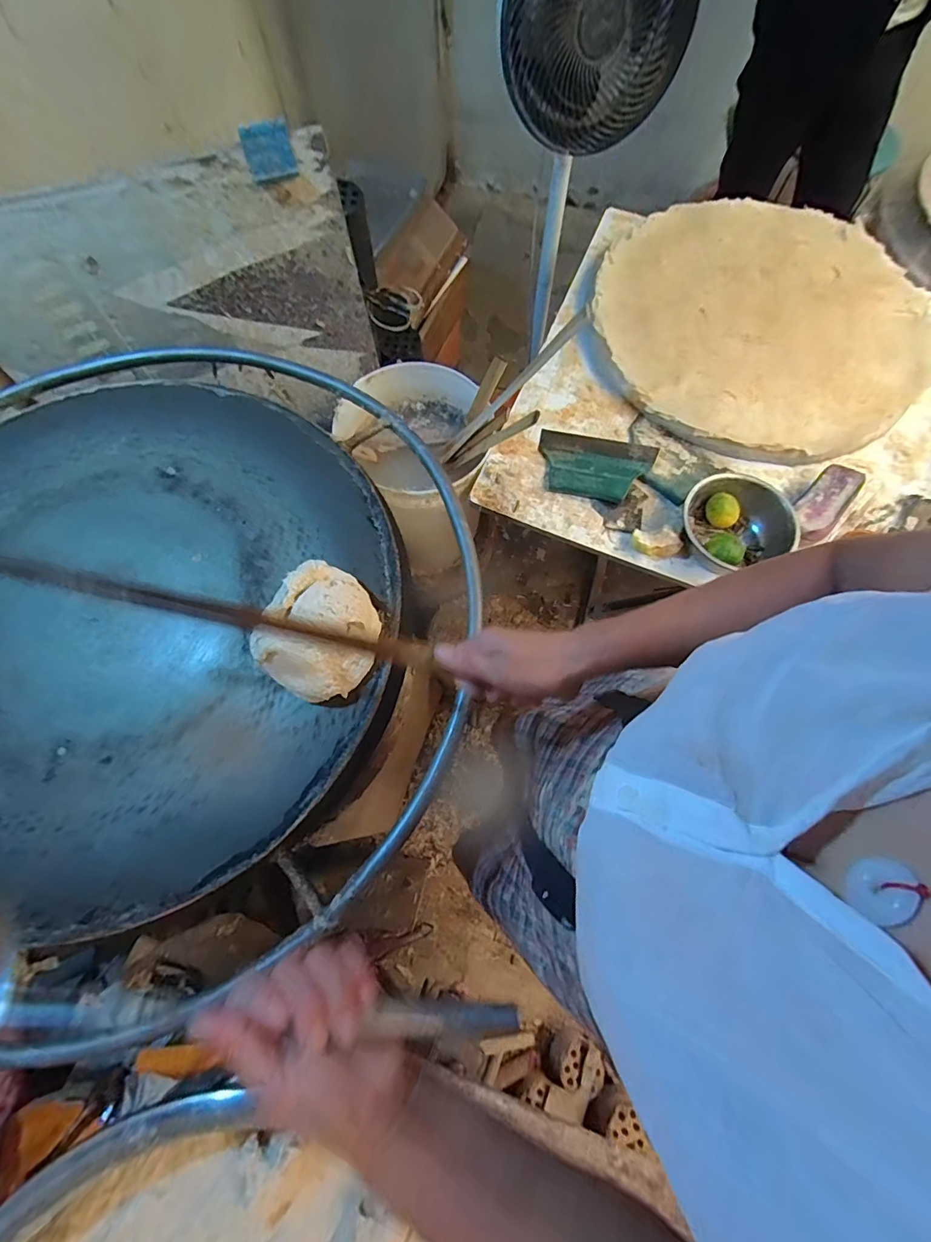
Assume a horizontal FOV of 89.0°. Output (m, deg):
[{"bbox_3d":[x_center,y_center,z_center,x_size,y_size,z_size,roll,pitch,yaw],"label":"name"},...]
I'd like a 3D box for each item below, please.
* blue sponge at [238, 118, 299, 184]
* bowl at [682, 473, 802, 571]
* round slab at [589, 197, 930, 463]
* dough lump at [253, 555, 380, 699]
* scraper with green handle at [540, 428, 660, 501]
[{"bbox_3d":[-0.274,-0.657,0.662,0.065,0.058,0.012,-19,72,-5],"label":"blue sponge"},{"bbox_3d":[0.411,-0.150,0.734,0.152,0.057,0.141,0,71,1],"label":"bowl"},{"bbox_3d":[0.535,-0.564,0.879,0.575,0.037,0.572,0,71,1],"label":"round slab"},{"bbox_3d":[-0.149,0.008,0.492,0.106,0.059,0.133,26,74,10],"label":"dough lump"},{"bbox_3d":[0.216,-0.264,0.792,0.188,0.020,0.129,12,72,5],"label":"scraper with green handle"}]

